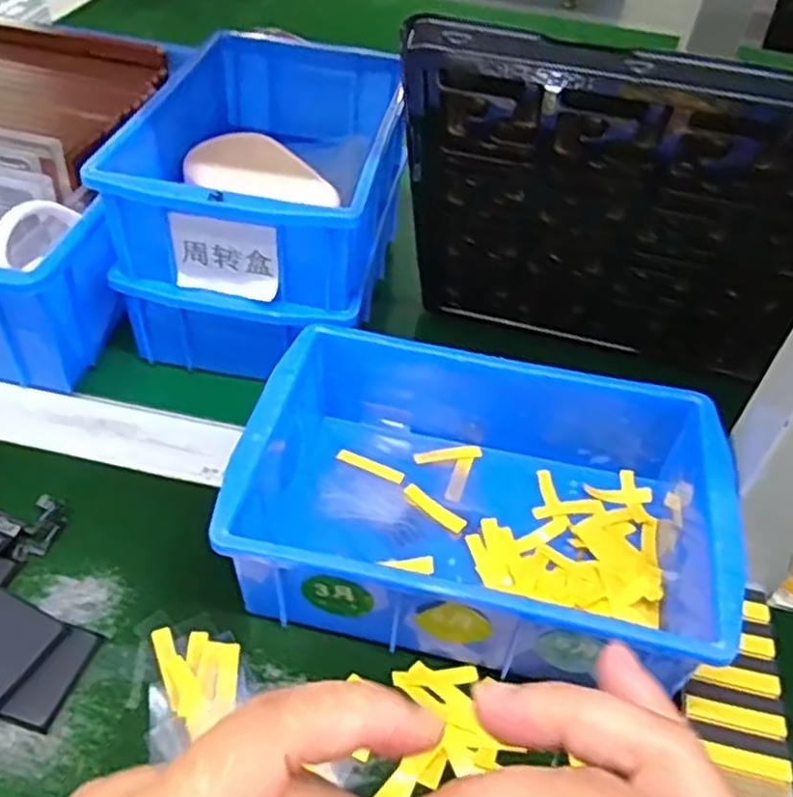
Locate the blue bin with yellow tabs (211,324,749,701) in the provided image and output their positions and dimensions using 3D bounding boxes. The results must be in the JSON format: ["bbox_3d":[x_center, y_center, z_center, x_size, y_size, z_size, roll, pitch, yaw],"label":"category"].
[{"bbox_3d":[0.033,0.047,0.340,0.194,0.065,0.128,12,45,5],"label":"blue bin with yellow tabs"}]

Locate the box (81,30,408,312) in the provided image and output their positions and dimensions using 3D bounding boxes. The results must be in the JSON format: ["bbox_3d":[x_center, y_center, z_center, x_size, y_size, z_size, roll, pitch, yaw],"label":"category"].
[{"bbox_3d":[-0.072,-0.138,0.433,0.123,0.061,0.198,9,45,2],"label":"box"}]

